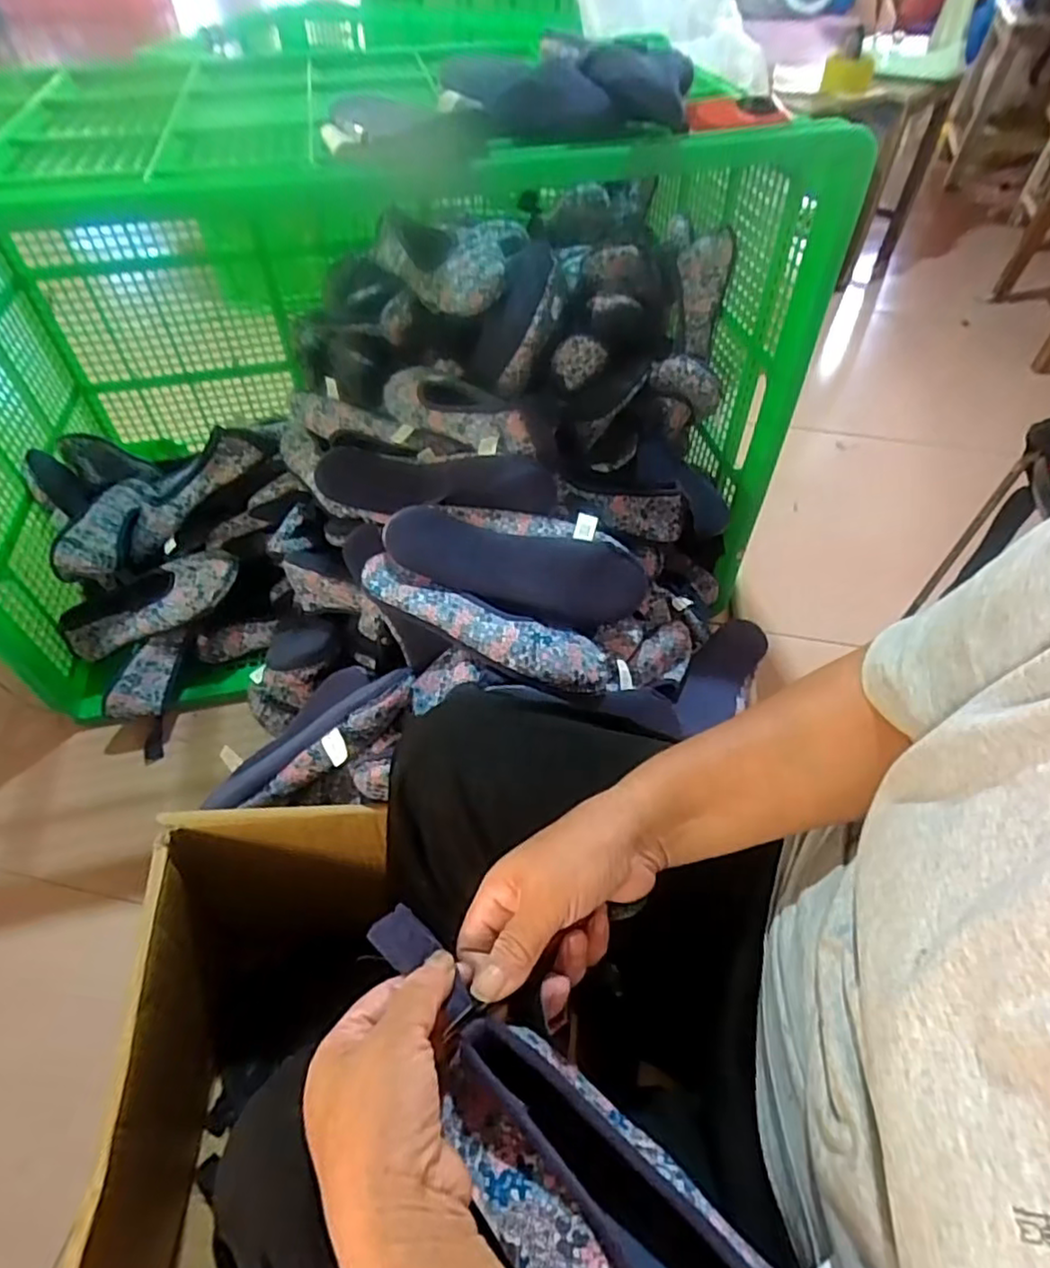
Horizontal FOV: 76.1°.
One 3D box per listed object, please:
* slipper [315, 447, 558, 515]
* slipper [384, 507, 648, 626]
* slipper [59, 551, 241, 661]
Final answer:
[{"bbox_3d":[-0.098,-0.173,0.758,0.264,0.052,0.071,-3,51,-3],"label":"slipper"},{"bbox_3d":[-0.008,-0.075,0.711,0.263,0.060,0.096,11,94,-5],"label":"slipper"},{"bbox_3d":[-0.531,-0.047,0.952,0.262,0.051,0.093,-22,52,5],"label":"slipper"}]

